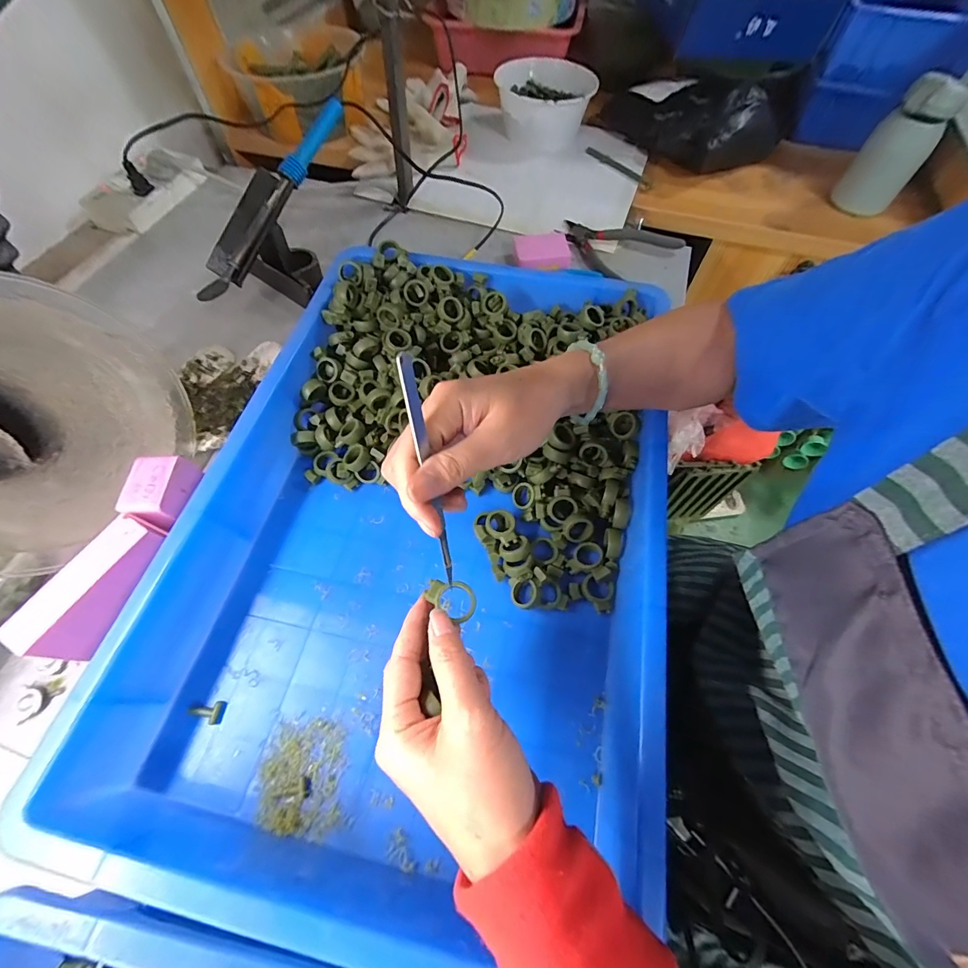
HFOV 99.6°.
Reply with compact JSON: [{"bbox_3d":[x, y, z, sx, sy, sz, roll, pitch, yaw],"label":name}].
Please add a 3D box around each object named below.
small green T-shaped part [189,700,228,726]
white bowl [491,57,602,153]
[{"bbox_3d":[-0.217,0.179,0.320,0.025,0.004,0.016,0,62,-1],"label":"small green T-shaped part"},{"bbox_3d":[0.101,-0.667,0.720,0.166,0.075,0.162,0,62,-1],"label":"white bowl"}]

